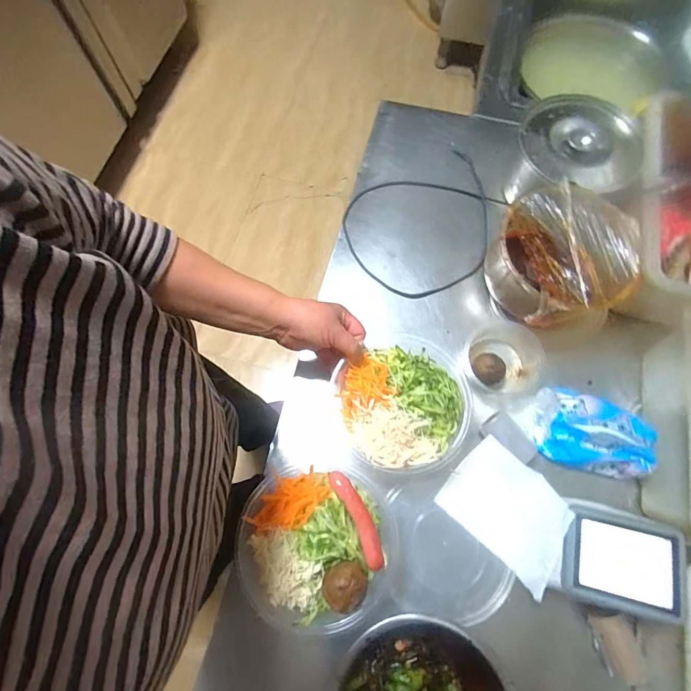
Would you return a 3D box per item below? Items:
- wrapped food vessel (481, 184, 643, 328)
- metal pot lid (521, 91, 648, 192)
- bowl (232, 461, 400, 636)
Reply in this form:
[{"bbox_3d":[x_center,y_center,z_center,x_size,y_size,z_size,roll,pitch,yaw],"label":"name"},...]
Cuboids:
[{"bbox_3d":[0.290,-0.118,0.519,0.178,0.094,0.170,0,72,0],"label":"wrapped food vessel"},{"bbox_3d":[0.329,-0.286,0.530,0.156,0.033,0.134,28,74,9],"label":"metal pot lid"},{"bbox_3d":[-0.028,0.215,0.417,0.165,0.089,0.151,0,72,0],"label":"bowl"}]

